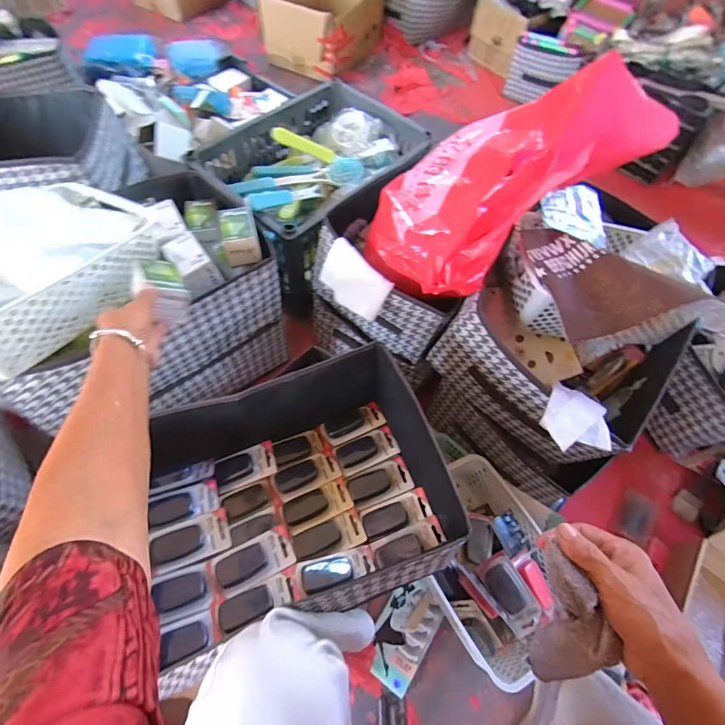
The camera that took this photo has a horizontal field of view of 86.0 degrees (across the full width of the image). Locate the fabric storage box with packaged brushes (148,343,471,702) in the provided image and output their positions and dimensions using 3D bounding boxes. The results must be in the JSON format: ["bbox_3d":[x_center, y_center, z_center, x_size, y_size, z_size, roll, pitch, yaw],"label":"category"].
[{"bbox_3d":[-0.103,0.177,0.525,0.384,0.179,0.289,-18,65,-13],"label":"fabric storage box with packaged brushes"}]

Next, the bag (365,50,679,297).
[{"bbox_3d":[0.167,-0.251,0.559,0.314,0.263,0.246,-29,68,-18],"label":"bag"}]

